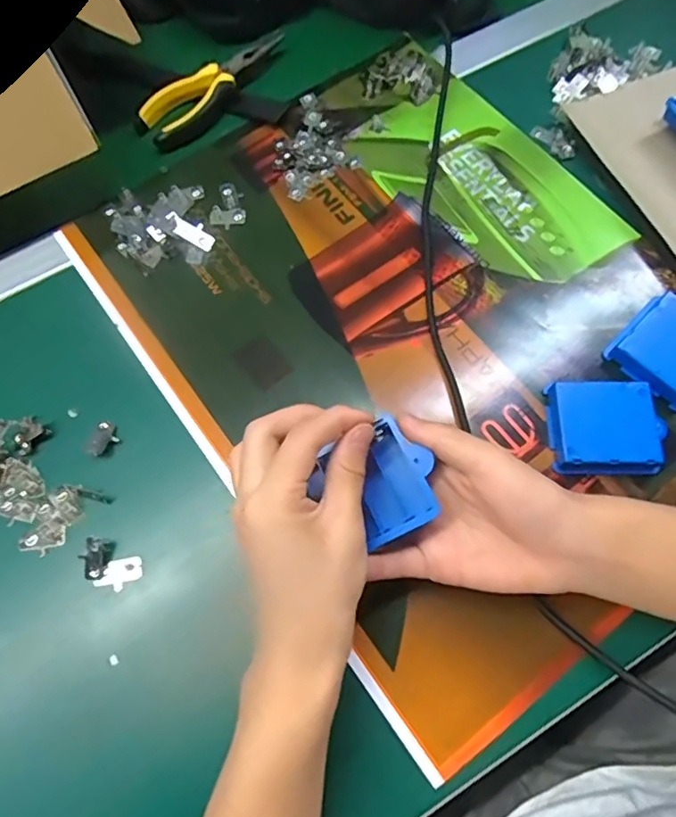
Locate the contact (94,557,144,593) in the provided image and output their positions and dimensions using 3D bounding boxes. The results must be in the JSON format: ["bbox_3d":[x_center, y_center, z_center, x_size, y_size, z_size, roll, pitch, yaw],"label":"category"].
[{"bbox_3d":[-0.143,0.109,0.365,0.029,0.004,0.019,-12,69,-2],"label":"contact"}]

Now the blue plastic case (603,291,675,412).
[{"bbox_3d":[0.235,-0.043,0.396,0.063,0.017,0.067,42,76,15],"label":"blue plastic case"}]

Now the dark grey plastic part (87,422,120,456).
[{"bbox_3d":[-0.165,0.022,0.393,0.018,0.004,0.024,25,72,11],"label":"dark grey plastic part"}]

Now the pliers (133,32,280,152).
[{"bbox_3d":[-0.106,-0.283,0.494,0.153,0.017,0.051,-39,73,-12],"label":"pliers"}]

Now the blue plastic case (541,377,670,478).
[{"bbox_3d":[0.182,0.013,0.379,0.074,0.015,0.062,2,69,2],"label":"blue plastic case"}]

